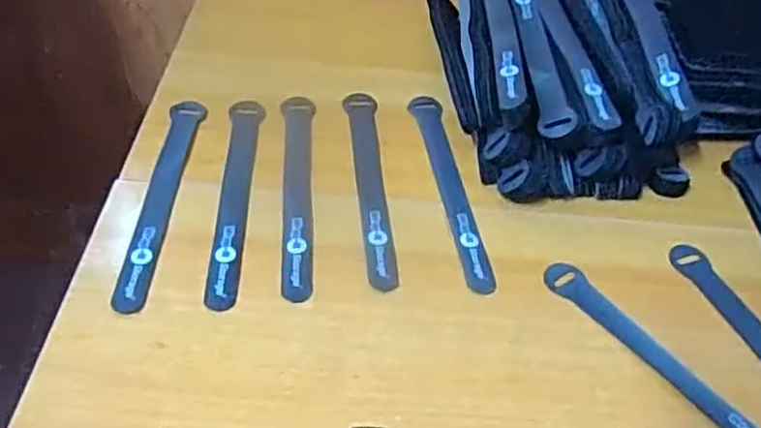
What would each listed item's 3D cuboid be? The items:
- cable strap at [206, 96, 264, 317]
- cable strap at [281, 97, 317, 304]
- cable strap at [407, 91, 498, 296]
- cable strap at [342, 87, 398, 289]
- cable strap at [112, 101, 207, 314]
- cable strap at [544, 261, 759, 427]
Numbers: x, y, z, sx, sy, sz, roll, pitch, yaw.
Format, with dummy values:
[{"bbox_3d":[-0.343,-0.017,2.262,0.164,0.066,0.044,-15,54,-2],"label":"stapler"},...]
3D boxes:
[{"bbox_3d":[-0.101,-0.016,0.484,0.024,0.004,0.196,0,47,-6],"label":"cable strap"},{"bbox_3d":[-0.058,-0.021,0.489,0.024,0.004,0.193,-1,47,-7],"label":"cable strap"},{"bbox_3d":[0.050,-0.024,0.502,0.025,0.004,0.193,-3,48,-8],"label":"cable strap"},{"bbox_3d":[-0.008,-0.025,0.498,0.024,0.004,0.191,-1,47,-7],"label":"cable strap"},{"bbox_3d":[-0.150,-0.015,0.477,0.024,0.004,0.195,3,47,-4],"label":"cable strap"},{"bbox_3d":[0.177,0.093,0.406,0.025,0.007,0.196,-29,56,-29],"label":"cable strap"}]

